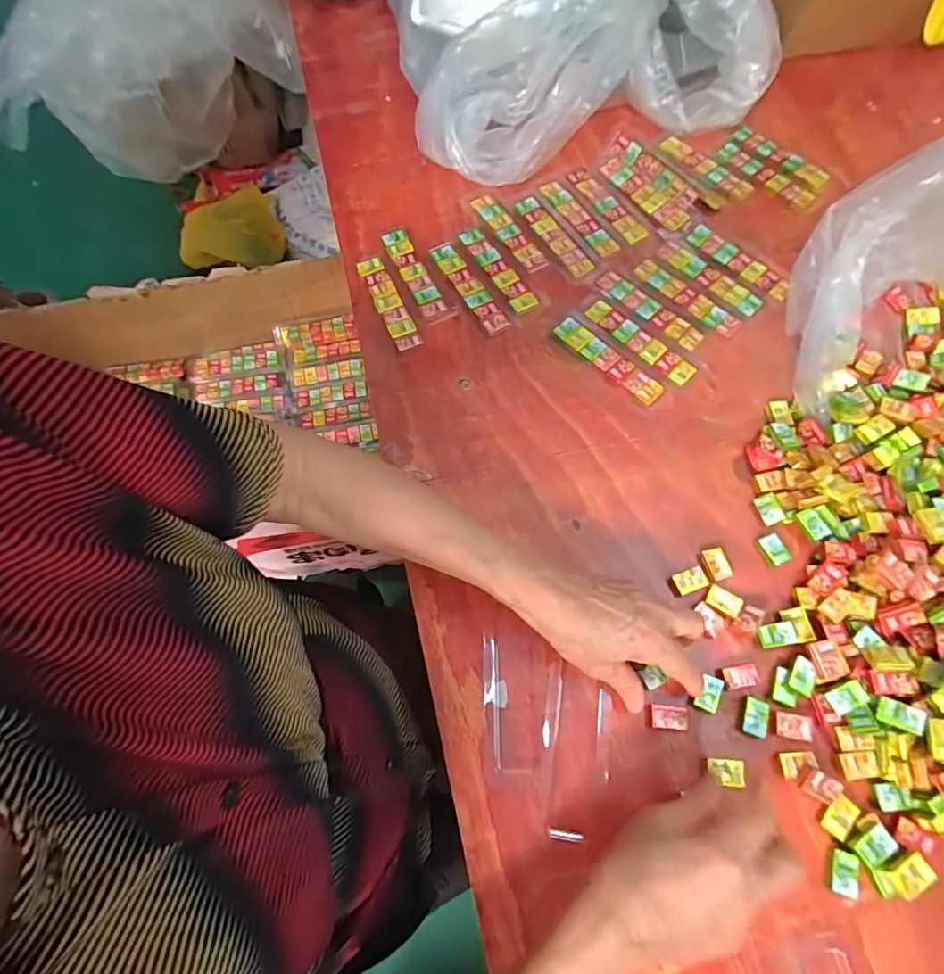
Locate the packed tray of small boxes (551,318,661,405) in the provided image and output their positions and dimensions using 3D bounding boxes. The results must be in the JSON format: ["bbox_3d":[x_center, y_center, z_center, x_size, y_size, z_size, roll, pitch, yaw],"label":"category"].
[{"bbox_3d":[0.131,-0.121,0.492,0.117,0.005,0.025,42,75,15],"label":"packed tray of small boxes"}]

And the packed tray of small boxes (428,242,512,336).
[{"bbox_3d":[-0.003,-0.203,0.522,0.026,0.007,0.119,-30,71,-11],"label":"packed tray of small boxes"}]

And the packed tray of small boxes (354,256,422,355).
[{"bbox_3d":[-0.083,-0.184,0.513,0.026,0.008,0.117,-23,70,-8],"label":"packed tray of small boxes"}]

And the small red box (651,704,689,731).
[{"bbox_3d":[0.145,0.169,0.376,0.026,0.004,0.017,5,69,3],"label":"small red box"}]

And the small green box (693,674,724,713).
[{"bbox_3d":[0.176,0.153,0.382,0.016,0.004,0.024,22,71,9],"label":"small green box"}]

